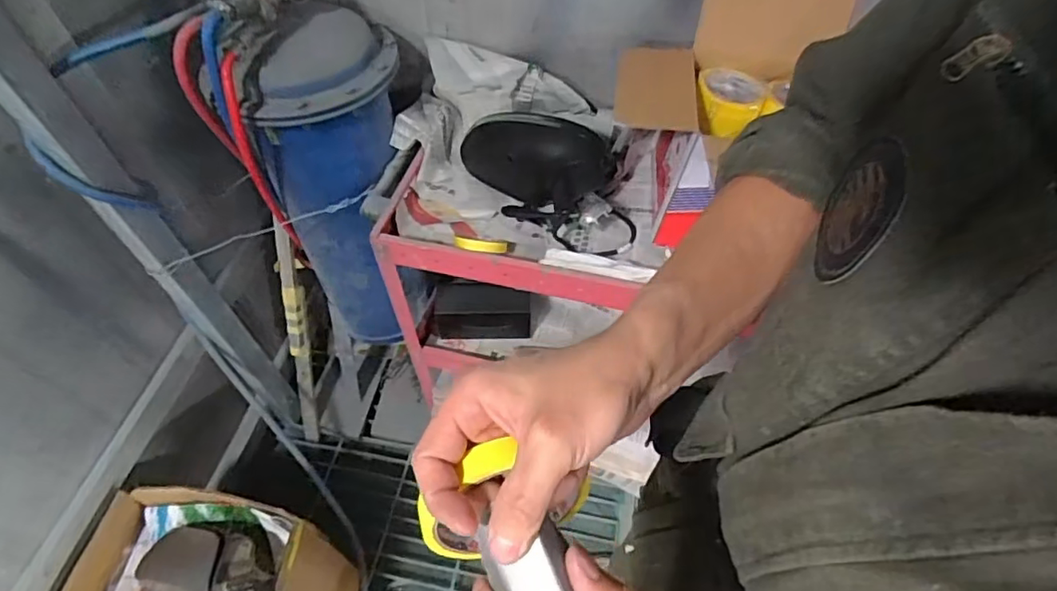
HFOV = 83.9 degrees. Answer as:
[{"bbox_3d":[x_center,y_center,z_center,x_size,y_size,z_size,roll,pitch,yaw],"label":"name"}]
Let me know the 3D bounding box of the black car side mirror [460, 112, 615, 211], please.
[{"bbox_3d":[0.006,-0.218,0.929,0.245,0.113,0.075,19,56,14],"label":"black car side mirror"}]

